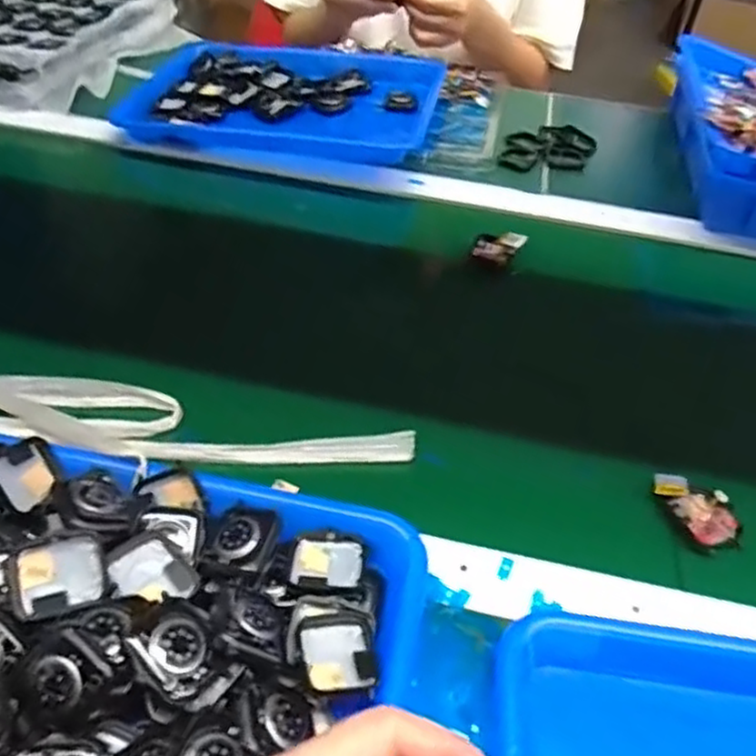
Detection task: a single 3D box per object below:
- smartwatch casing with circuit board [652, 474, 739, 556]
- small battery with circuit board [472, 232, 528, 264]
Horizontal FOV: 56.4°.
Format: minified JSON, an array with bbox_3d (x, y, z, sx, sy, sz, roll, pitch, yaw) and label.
[{"bbox_3d":[0.203,0.083,0.451,0.034,0.015,0.058,-19,49,-23],"label":"smartwatch casing with circuit board"},{"bbox_3d":[0.112,-0.123,0.651,0.037,0.011,0.045,31,50,24],"label":"small battery with circuit board"}]

